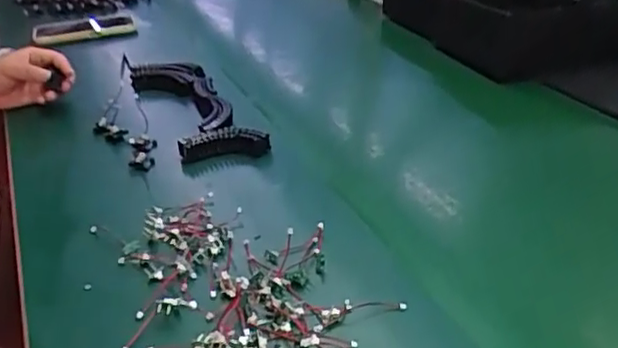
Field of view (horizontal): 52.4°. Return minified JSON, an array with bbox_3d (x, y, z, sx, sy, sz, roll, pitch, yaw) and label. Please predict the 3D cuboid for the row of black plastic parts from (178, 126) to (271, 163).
[{"bbox_3d":[-0.093,-0.037,0.707,0.099,0.023,0.042,-1,30,1],"label":"row of black plastic parts"}]

